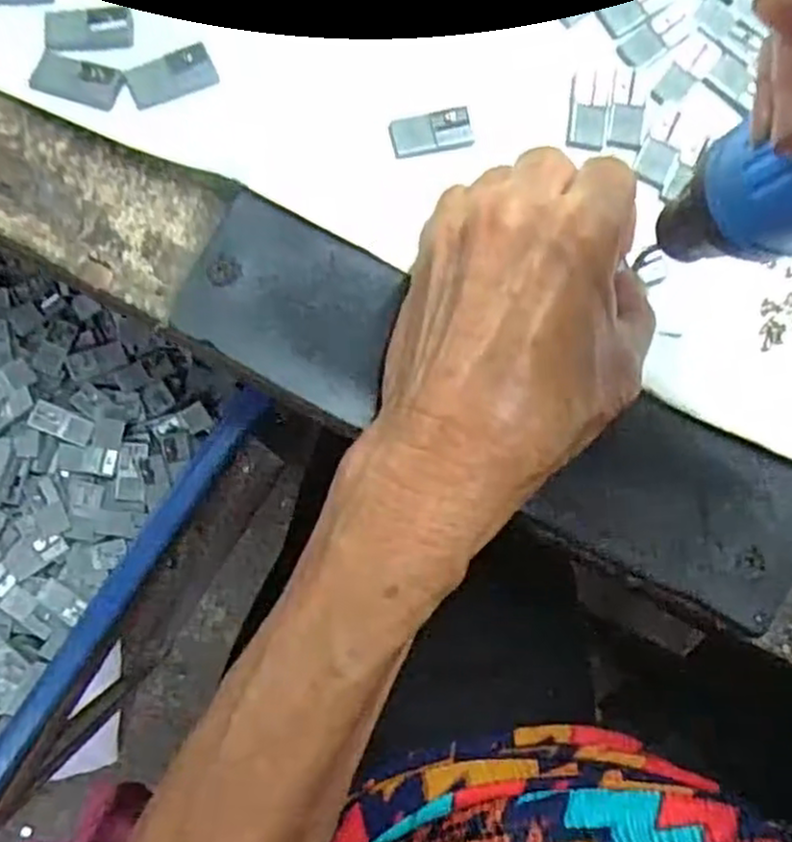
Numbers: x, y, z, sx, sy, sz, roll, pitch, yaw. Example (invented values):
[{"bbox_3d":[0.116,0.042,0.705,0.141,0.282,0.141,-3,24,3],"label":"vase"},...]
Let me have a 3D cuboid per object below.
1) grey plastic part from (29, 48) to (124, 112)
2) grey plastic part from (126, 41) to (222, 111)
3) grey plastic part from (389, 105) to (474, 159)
[{"bbox_3d":[-0.102,-0.109,0.240,0.027,0.004,0.015,18,81,-3],"label":"grey plastic part"},{"bbox_3d":[-0.073,-0.112,0.242,0.028,0.004,0.014,-23,85,-8],"label":"grey plastic part"},{"bbox_3d":[0.012,-0.099,0.255,0.028,0.004,0.014,-13,83,-7],"label":"grey plastic part"}]

